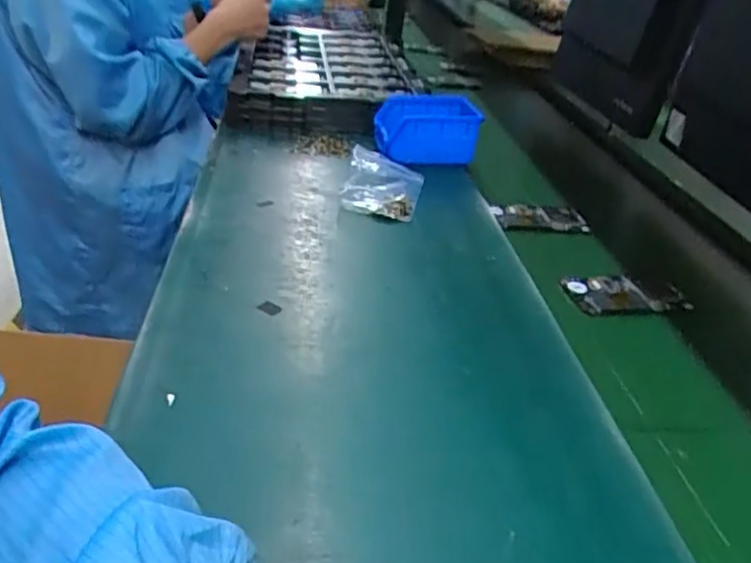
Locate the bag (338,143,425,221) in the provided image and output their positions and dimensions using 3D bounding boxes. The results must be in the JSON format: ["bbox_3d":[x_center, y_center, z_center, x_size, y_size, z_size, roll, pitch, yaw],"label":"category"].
[{"bbox_3d":[0.007,-0.115,0.768,0.094,0.035,0.120,11,30,3],"label":"bag"}]

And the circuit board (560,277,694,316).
[{"bbox_3d":[0.255,0.016,0.640,0.117,0.014,0.073,5,30,-7],"label":"circuit board"}]

